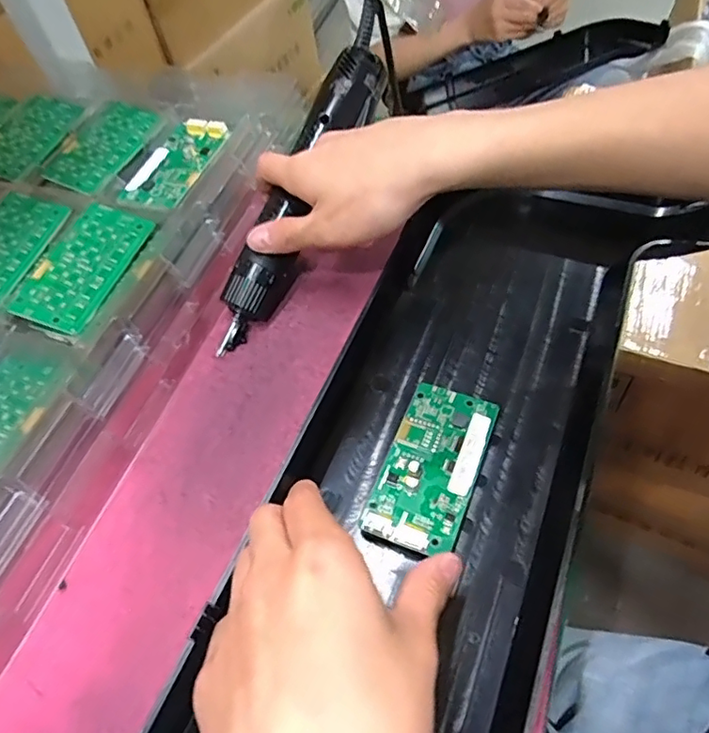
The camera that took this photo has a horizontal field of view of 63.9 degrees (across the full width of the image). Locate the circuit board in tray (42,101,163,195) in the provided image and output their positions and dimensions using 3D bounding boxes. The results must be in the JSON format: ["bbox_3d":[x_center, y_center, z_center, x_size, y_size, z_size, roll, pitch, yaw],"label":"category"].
[{"bbox_3d":[-0.193,-0.170,0.438,0.056,0.007,0.096,11,57,12],"label":"circuit board in tray"}]

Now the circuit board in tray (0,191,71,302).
[{"bbox_3d":[-0.235,-0.078,0.377,0.048,0.009,0.093,12,57,13],"label":"circuit board in tray"}]

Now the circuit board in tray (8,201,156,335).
[{"bbox_3d":[-0.169,-0.064,0.356,0.047,0.004,0.095,19,62,3],"label":"circuit board in tray"}]

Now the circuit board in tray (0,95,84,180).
[{"bbox_3d":[-0.263,-0.186,0.456,0.043,0.010,0.095,14,57,14],"label":"circuit board in tray"}]

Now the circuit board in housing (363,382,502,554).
[{"bbox_3d":[0.042,0.052,0.305,0.047,0.009,0.094,21,56,13],"label":"circuit board in housing"}]

